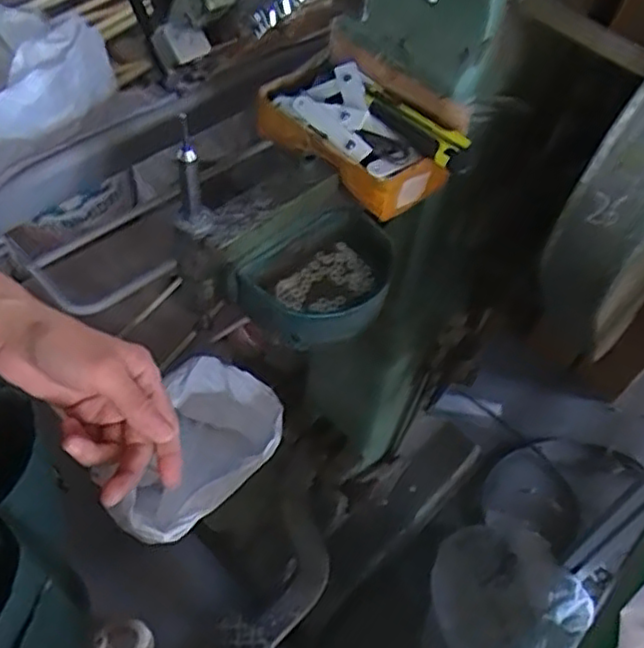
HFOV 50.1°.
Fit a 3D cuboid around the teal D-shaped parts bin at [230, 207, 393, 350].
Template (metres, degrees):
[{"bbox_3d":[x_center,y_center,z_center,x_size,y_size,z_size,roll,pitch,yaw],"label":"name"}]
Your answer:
[{"bbox_3d":[0.009,-0.044,0.684,0.113,0.073,0.160,35,58,21],"label":"teal D-shaped parts bin"}]

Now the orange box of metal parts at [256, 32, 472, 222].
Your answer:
[{"bbox_3d":[0.036,-0.191,0.674,0.214,0.076,0.108,39,59,23],"label":"orange box of metal parts"}]

